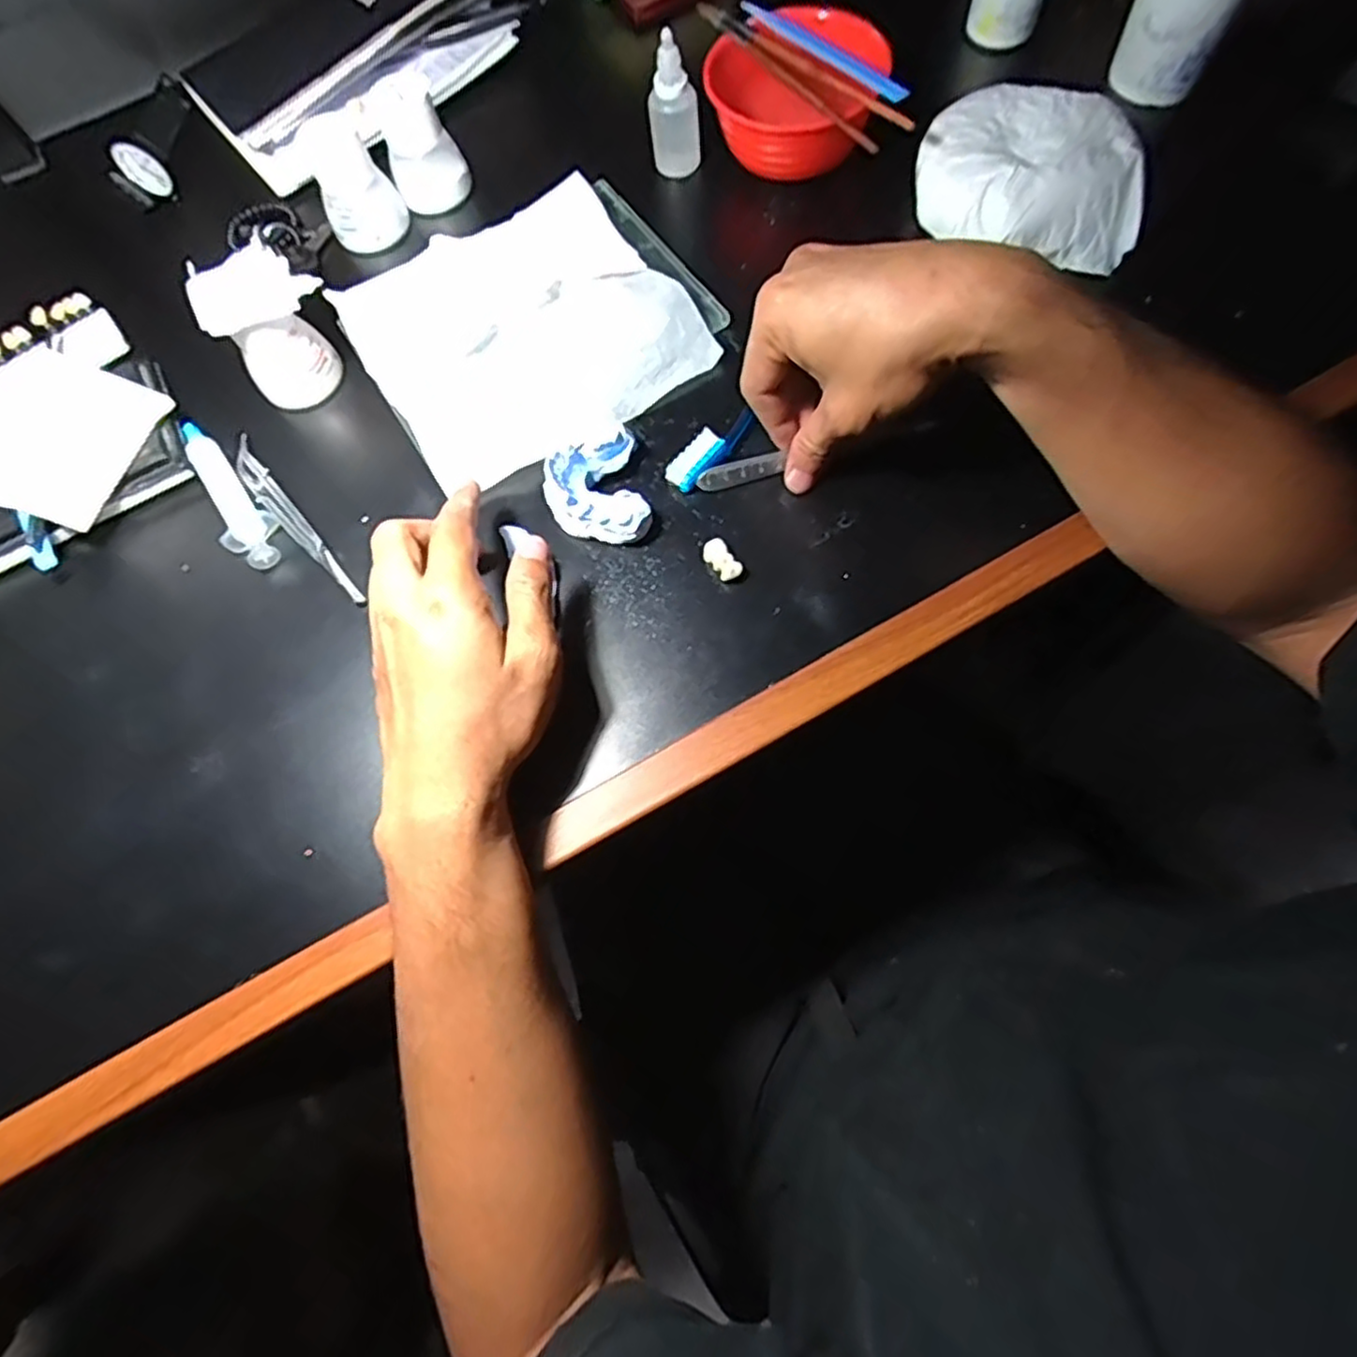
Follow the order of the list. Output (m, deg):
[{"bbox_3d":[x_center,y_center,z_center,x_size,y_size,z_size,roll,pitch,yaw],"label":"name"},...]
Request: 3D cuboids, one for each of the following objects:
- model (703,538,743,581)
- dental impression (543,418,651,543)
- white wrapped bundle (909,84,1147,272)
[{"bbox_3d":[0.023,-0.062,0.375,0.012,0.009,0.025,-34,72,-8],"label":"model"},{"bbox_3d":[-0.046,-0.105,0.390,0.051,0.022,0.068,-11,70,0],"label":"dental impression"},{"bbox_3d":[0.207,-0.302,0.424,0.119,0.039,0.112,4,71,5],"label":"white wrapped bundle"}]

